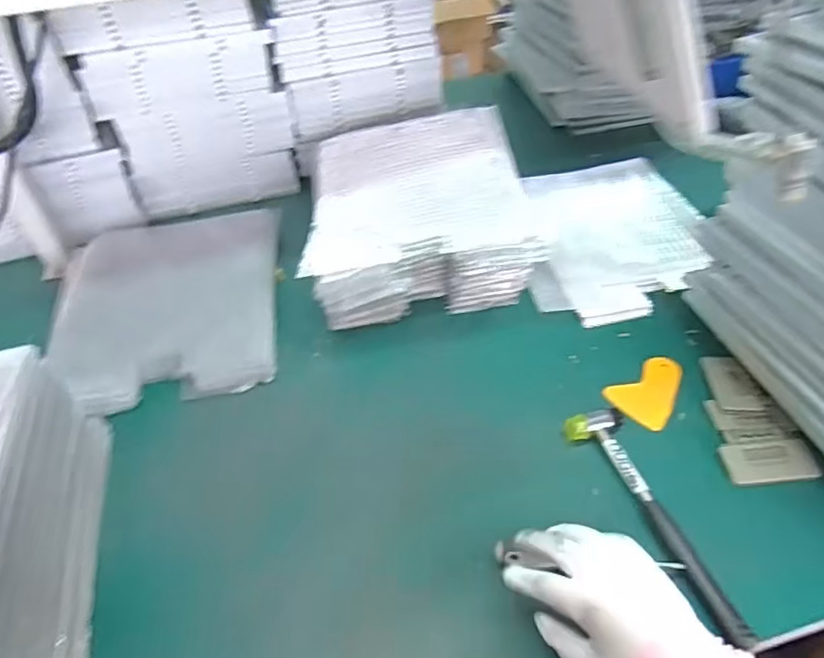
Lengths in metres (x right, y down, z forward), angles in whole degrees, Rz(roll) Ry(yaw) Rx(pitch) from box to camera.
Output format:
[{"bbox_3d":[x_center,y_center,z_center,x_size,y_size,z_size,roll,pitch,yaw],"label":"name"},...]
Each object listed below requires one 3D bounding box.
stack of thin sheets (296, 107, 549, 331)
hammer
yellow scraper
[{"bbox_3d":[0.000,-0.143,0.787,0.274,0.152,0.335,-8,44,-4],"label":"stack of thin sheets"},{"bbox_3d":[0.225,0.174,0.546,0.063,0.024,0.239,-15,45,-11],"label":"hammer"},{"bbox_3d":[0.280,0.069,0.679,0.101,0.011,0.071,-33,51,-26],"label":"yellow scraper"}]

